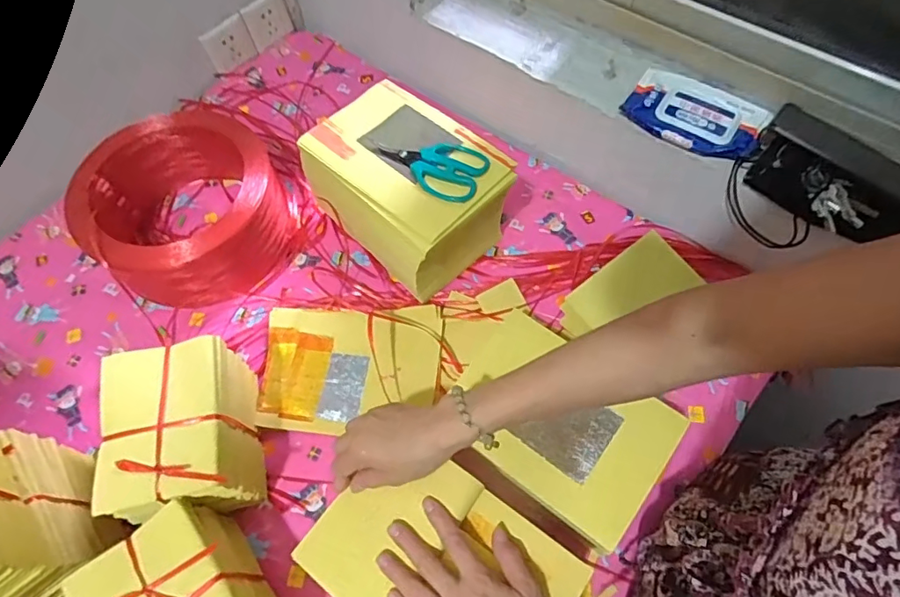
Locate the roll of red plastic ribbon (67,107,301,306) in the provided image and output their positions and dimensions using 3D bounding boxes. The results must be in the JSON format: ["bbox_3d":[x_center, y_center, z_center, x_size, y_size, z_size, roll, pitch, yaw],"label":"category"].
[{"bbox_3d":[-0.371,-0.136,0.760,0.263,0.142,0.226,-32,63,-16],"label":"roll of red plastic ribbon"}]

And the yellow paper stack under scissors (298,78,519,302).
[{"bbox_3d":[-0.053,-0.141,0.719,0.170,0.168,0.233,-40,65,-20],"label":"yellow paper stack under scissors"}]

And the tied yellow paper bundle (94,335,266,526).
[{"bbox_3d":[-0.293,0.153,0.593,0.124,0.132,0.171,-12,59,-5],"label":"tied yellow paper bundle"}]

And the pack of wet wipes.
[{"bbox_3d":[0.319,-0.239,0.684,0.168,0.030,0.099,30,64,18],"label":"pack of wet wipes"}]

